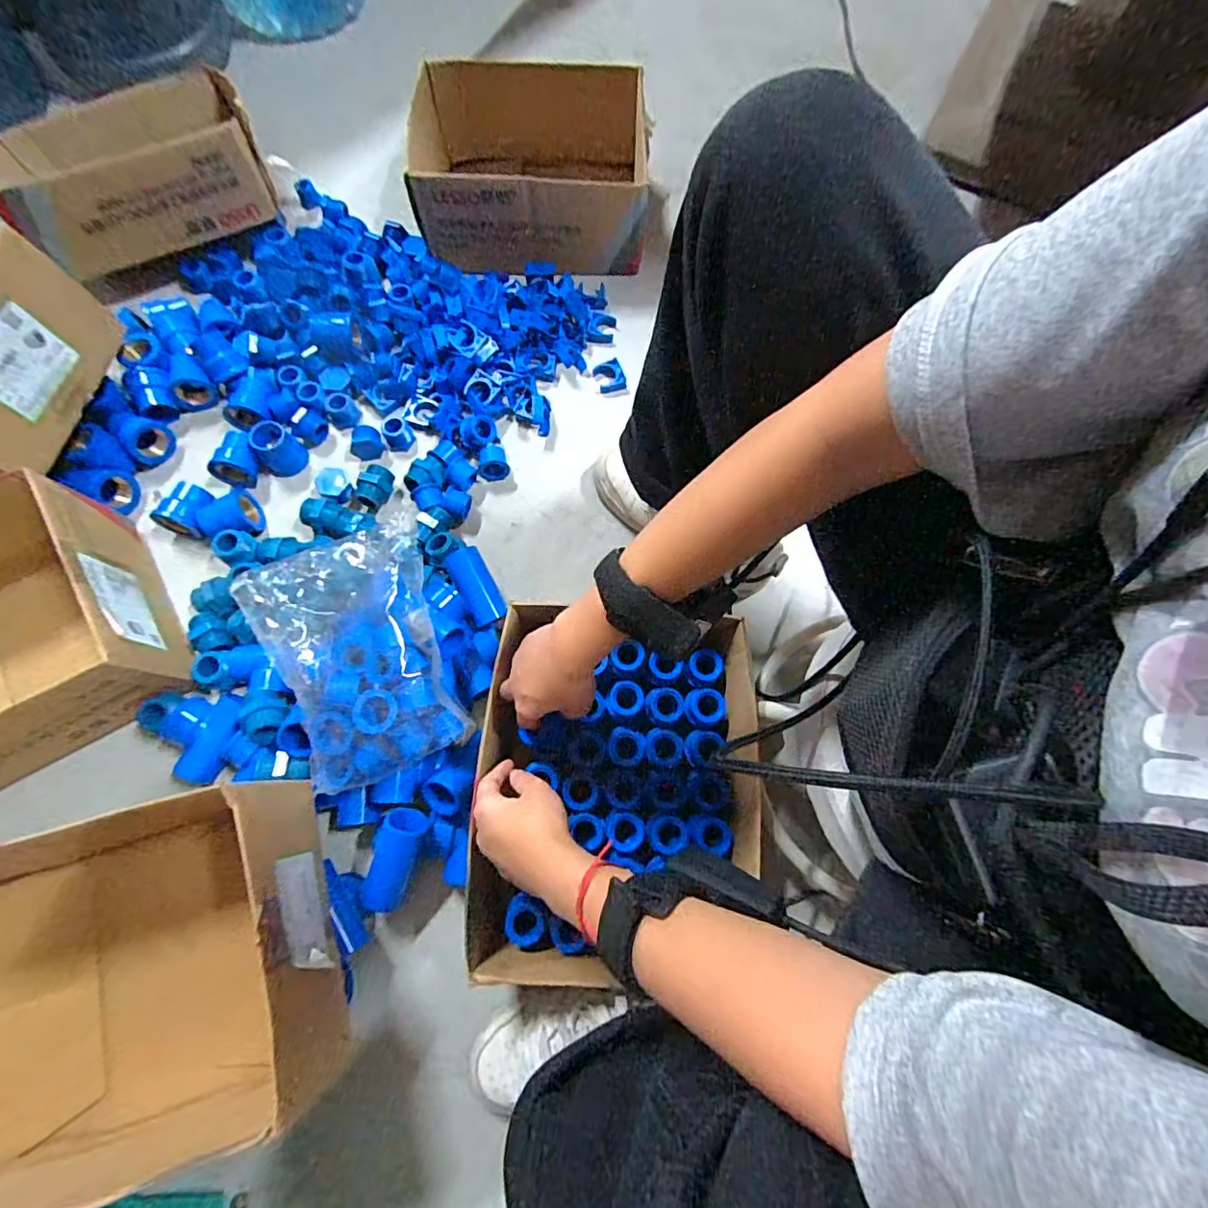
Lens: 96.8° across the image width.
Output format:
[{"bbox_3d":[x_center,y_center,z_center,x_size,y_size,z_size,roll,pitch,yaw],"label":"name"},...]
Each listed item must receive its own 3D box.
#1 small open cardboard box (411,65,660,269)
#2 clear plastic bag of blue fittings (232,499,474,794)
[{"bbox_3d":[-0.094,-0.589,0.734,0.298,0.137,0.232,0,72,-2],"label":"small open cardboard box"},{"bbox_3d":[-0.228,0.041,0.490,0.166,0.054,0.220,-20,74,-8],"label":"clear plastic bag of blue fittings"}]

